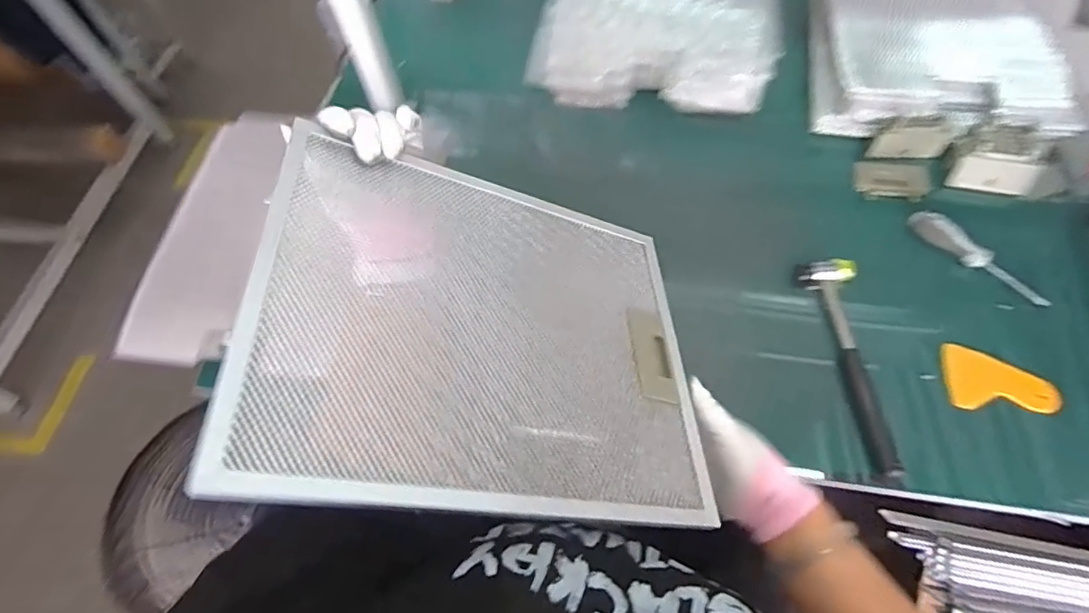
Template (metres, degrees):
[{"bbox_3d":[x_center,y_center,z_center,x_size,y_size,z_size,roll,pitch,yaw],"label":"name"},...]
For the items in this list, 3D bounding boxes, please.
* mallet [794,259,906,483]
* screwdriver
[{"bbox_3d":[0.338,0.057,0.598,0.053,0.030,0.249,-5,61,1],"label":"mallet"},{"bbox_3d":[0.505,-0.056,0.641,0.028,0.037,0.165,-41,66,-17],"label":"screwdriver"}]

